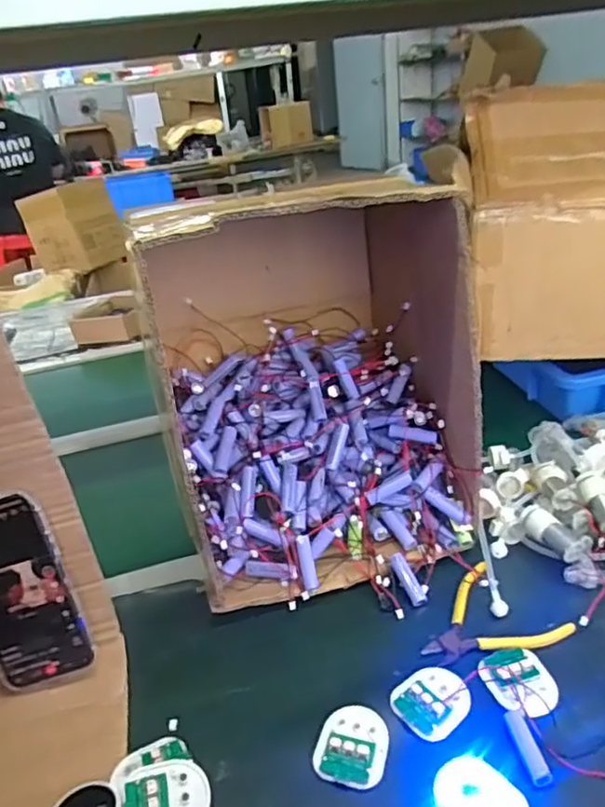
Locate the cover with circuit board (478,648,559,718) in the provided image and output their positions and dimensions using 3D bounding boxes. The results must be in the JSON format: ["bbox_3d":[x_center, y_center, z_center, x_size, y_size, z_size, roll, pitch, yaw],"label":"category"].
[{"bbox_3d":[0.175,0.216,0.485,0.051,0.016,0.064,-12,29,-11],"label":"cover with circuit board"}]

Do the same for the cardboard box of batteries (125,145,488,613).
[{"bbox_3d":[-0.002,-0.034,0.655,0.280,0.352,0.298,-12,28,-10],"label":"cardboard box of batteries"}]

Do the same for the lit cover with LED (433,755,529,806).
[{"bbox_3d":[0.117,0.263,0.414,0.047,0.006,0.058,-23,32,-28],"label":"lit cover with LED"}]

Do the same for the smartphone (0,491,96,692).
[{"bbox_3d":[-0.232,0.155,0.509,0.079,0.168,0.013,-15,13,-4],"label":"smartphone"}]

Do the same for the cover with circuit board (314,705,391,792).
[{"bbox_3d":[0.037,0.251,0.459,0.050,0.009,0.063,3,29,17],"label":"cover with circuit board"}]

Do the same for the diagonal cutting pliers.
[{"bbox_3d":[0.158,0.191,0.531,0.106,0.014,0.099,-25,33,-31],"label":"diagonal cutting pliers"}]

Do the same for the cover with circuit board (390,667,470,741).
[{"bbox_3d":[0.101,0.228,0.484,0.052,0.011,0.060,15,35,35],"label":"cover with circuit board"}]

